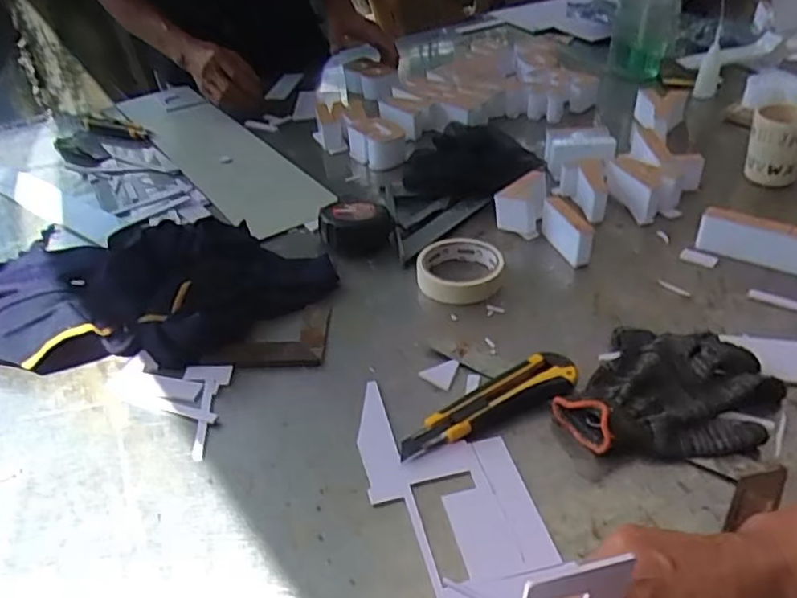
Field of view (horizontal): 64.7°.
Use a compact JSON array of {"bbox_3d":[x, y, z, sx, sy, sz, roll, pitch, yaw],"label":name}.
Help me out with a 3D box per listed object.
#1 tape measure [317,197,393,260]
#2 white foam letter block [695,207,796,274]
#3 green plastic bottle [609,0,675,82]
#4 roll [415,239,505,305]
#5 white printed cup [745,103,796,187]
[{"bbox_3d":[-0.051,-0.091,0.753,0.087,0.038,0.095,-5,37,-2],"label":"tape measure"},{"bbox_3d":[0.386,-0.069,0.674,0.108,0.046,0.056,21,43,29],"label":"white foam letter block"},{"bbox_3d":[0.411,-0.504,1.031,0.097,0.268,0.067,13,42,20],"label":"green plastic bottle"},{"bbox_3d":[0.065,-0.032,0.672,0.089,0.026,0.091,-2,37,2],"label":"roll"},{"bbox_3d":[0.476,-0.194,0.790,0.073,0.086,0.068,20,42,28],"label":"white printed cup"}]

